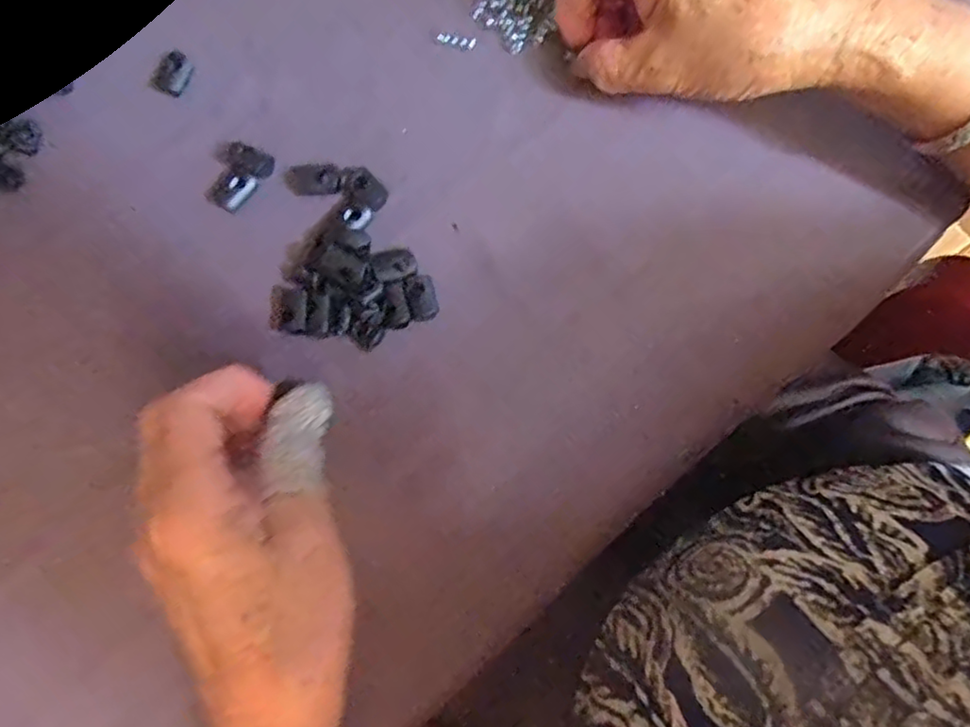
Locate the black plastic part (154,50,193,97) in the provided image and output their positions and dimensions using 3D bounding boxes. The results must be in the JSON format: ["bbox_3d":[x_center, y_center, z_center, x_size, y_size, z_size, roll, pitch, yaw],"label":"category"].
[{"bbox_3d":[-0.158,-0.148,0.328,0.017,0.004,0.022,22,81,4],"label":"black plastic part"}]

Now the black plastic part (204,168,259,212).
[{"bbox_3d":[-0.124,-0.086,0.316,0.018,0.004,0.021,36,82,6],"label":"black plastic part"}]

